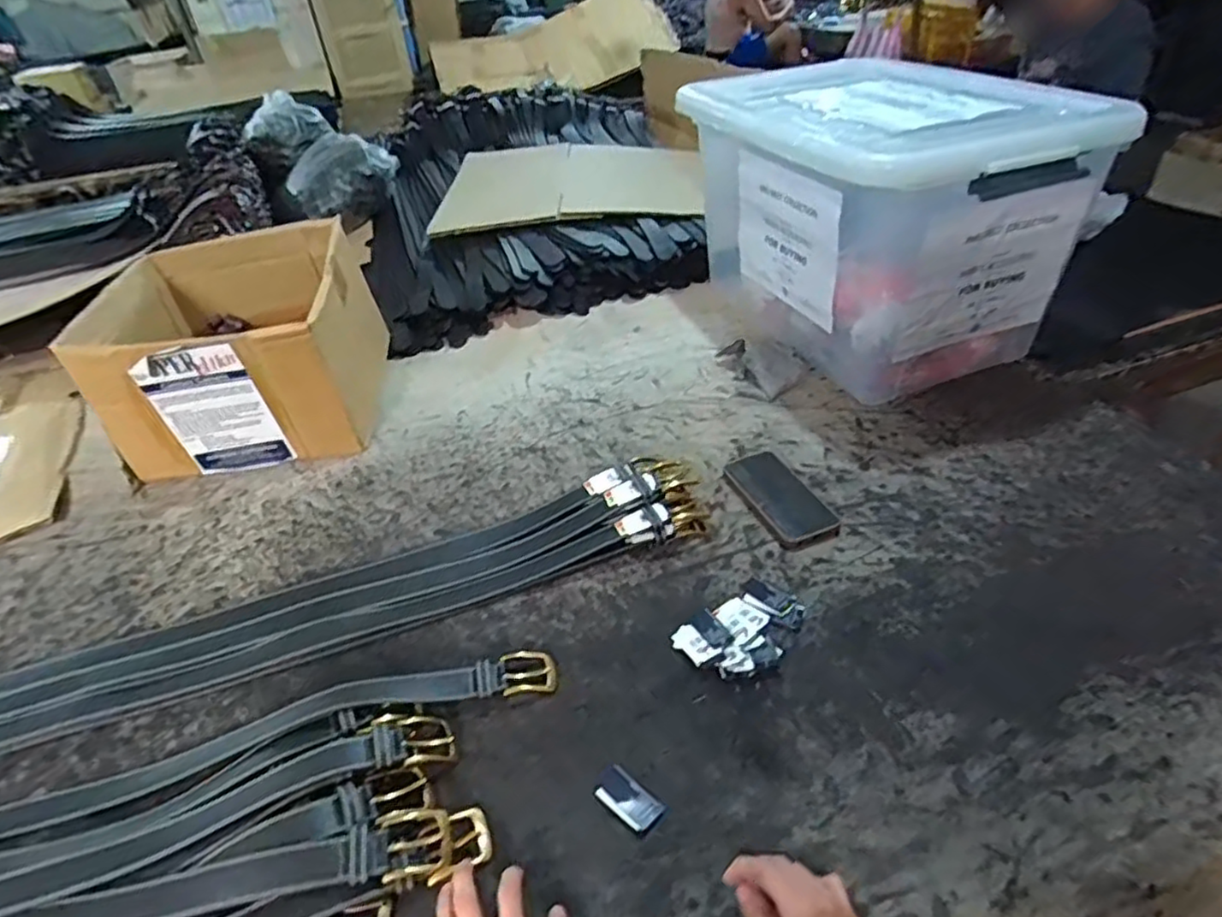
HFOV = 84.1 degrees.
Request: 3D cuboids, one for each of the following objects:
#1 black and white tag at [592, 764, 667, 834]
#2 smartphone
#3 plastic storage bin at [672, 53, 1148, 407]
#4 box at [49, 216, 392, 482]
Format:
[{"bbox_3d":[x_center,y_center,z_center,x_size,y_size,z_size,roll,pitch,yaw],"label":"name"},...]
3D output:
[{"bbox_3d":[0.014,0.301,0.601,0.062,0.005,0.034,26,49,34],"label":"black and white tag"},{"bbox_3d":[0.220,0.049,0.884,0.091,0.013,0.173,-18,40,-14],"label":"smartphone"},{"bbox_3d":[0.440,-0.398,1.128,0.434,0.385,0.494,-17,40,-13],"label":"plastic storage bin"},{"bbox_3d":[-0.580,-0.168,1.070,0.363,0.241,0.360,-7,39,-2],"label":"box"}]

